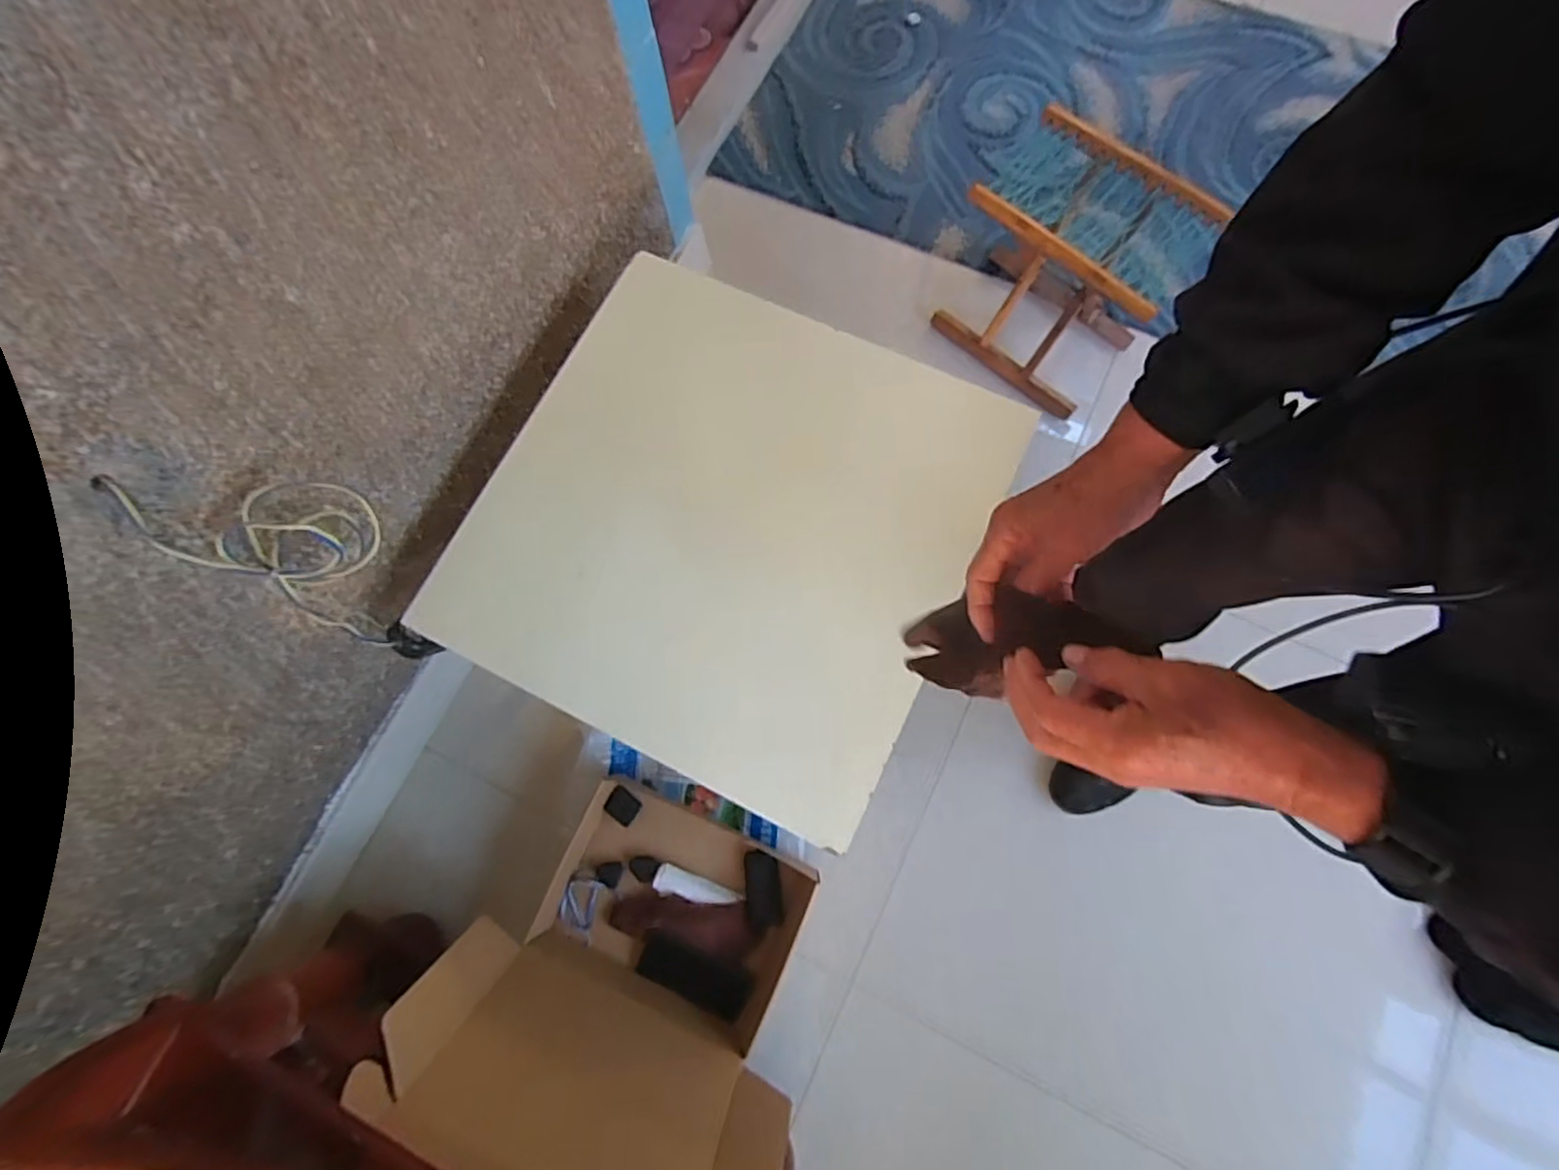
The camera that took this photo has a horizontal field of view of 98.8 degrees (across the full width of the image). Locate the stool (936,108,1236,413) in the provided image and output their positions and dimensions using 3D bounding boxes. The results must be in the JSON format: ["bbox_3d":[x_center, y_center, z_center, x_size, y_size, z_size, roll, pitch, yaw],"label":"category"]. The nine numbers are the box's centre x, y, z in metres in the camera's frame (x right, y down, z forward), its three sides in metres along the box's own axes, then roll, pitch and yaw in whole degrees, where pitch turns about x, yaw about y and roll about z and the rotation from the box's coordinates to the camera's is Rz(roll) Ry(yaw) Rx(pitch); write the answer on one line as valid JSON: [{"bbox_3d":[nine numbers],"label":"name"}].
[{"bbox_3d":[0.472,-0.520,1.110,0.311,0.308,0.238,38,80,11],"label":"stool"}]

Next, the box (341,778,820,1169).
[{"bbox_3d":[-0.174,0.500,0.858,0.470,0.362,0.361,21,77,7],"label":"box"}]

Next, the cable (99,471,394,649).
[{"bbox_3d":[-0.498,-0.038,0.703,0.103,0.325,0.140,28,78,9],"label":"cable"}]

